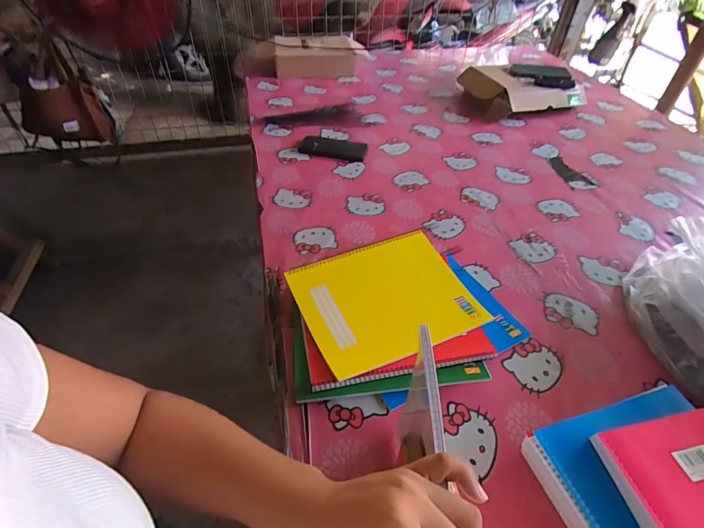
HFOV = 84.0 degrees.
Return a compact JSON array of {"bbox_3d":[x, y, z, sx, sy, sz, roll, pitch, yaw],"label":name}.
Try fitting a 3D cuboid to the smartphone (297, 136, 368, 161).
[{"bbox_3d":[-0.046,-0.286,0.957,0.165,0.011,0.080,8,44,6],"label":"smartphone"}]

